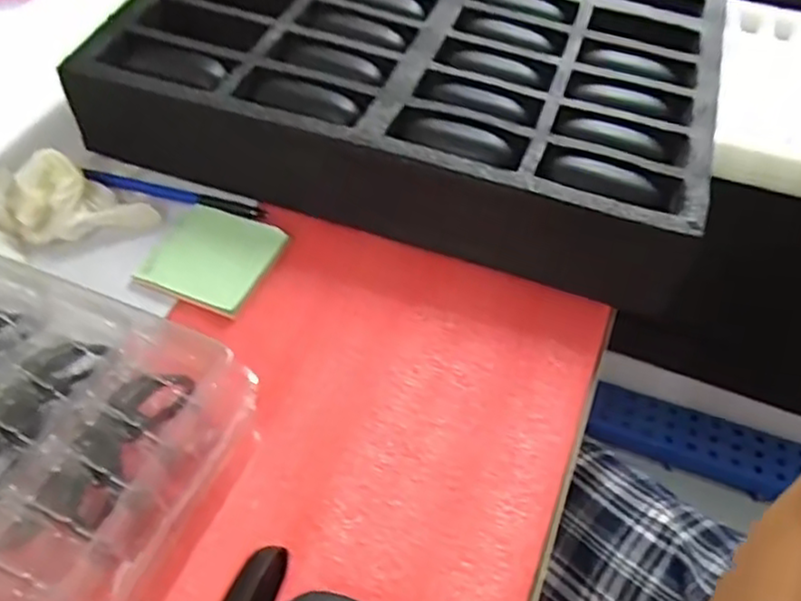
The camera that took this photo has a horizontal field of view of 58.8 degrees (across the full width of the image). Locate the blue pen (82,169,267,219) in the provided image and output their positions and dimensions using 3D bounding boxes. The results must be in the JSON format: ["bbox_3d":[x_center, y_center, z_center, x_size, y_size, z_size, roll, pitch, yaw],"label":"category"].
[{"bbox_3d":[-0.162,-0.077,0.513,0.131,0.013,0.012,11,50,5],"label":"blue pen"}]

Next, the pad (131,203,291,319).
[{"bbox_3d":[-0.126,-0.031,0.477,0.081,0.007,0.079,21,52,13],"label":"pad"}]

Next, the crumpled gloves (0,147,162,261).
[{"bbox_3d":[-0.255,-0.066,0.474,0.166,0.036,0.084,14,51,7],"label":"crumpled gloves"}]

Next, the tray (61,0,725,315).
[{"bbox_3d":[0.064,-0.286,0.646,0.425,0.076,0.551,16,51,9],"label":"tray"}]

